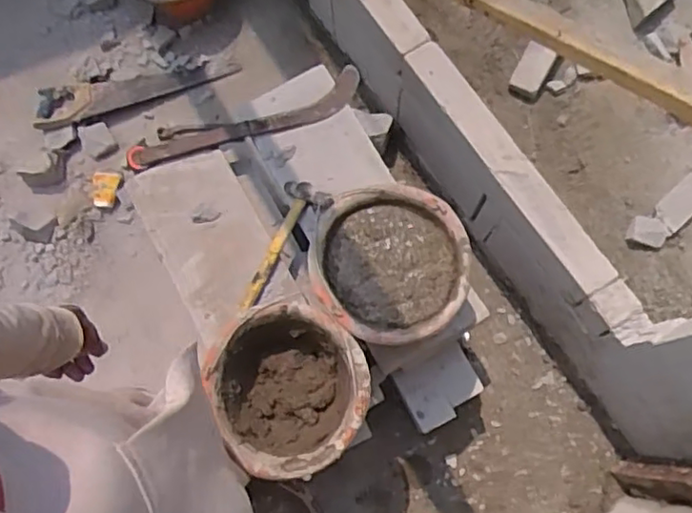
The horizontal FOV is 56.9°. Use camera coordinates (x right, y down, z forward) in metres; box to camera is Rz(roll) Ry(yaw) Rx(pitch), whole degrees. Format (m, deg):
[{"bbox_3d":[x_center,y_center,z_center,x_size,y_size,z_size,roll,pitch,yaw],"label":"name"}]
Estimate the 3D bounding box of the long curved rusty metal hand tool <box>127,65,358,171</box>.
[{"bbox_3d":[-0.196,-0.260,1.244,0.467,0.025,0.092,-19,75,-4],"label":"long curved rusty metal hand tool"}]

